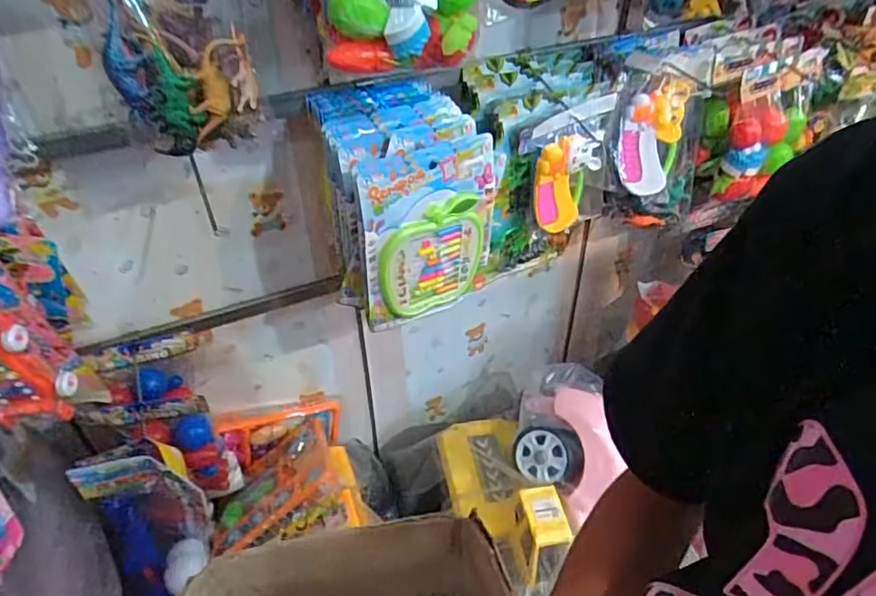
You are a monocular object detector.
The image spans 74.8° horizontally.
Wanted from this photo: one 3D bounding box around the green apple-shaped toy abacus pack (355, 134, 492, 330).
[{"bbox_3d":[-0.013,-0.092,0.859,0.211,0.273,0.036,-19,42,-25],"label":"green apple-shaped toy abacus pack"}]

